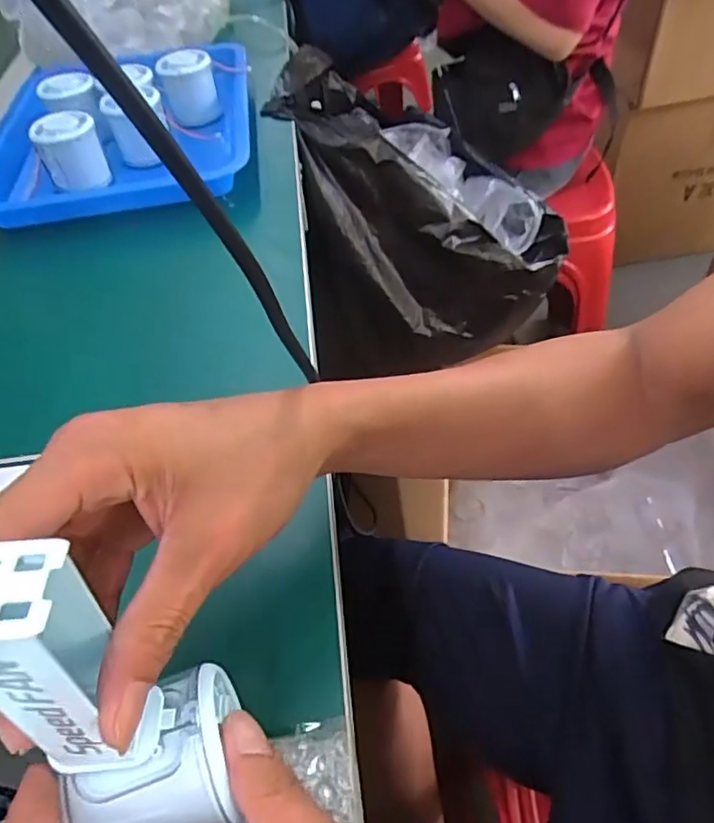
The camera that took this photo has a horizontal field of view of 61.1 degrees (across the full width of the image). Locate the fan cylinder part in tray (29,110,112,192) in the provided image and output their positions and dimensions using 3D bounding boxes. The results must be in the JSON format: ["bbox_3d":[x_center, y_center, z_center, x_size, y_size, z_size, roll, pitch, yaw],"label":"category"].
[{"bbox_3d":[-0.264,-0.239,0.563,0.055,0.060,0.046,-19,50,-10],"label":"fan cylinder part in tray"}]

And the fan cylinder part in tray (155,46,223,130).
[{"bbox_3d":[-0.175,-0.340,0.636,0.056,0.059,0.066,-16,50,-7],"label":"fan cylinder part in tray"}]

